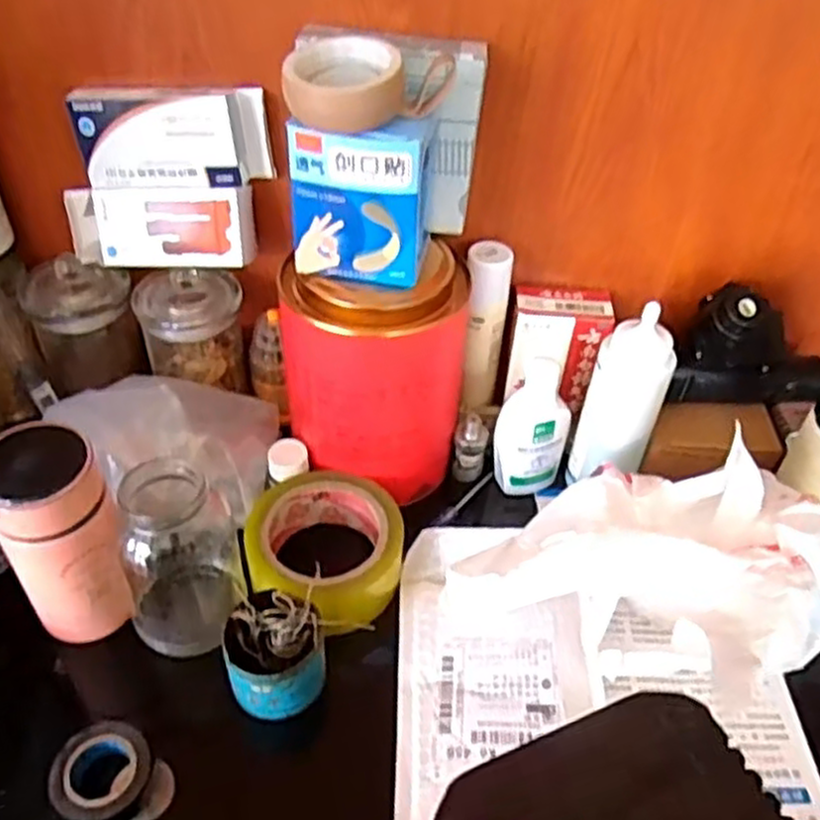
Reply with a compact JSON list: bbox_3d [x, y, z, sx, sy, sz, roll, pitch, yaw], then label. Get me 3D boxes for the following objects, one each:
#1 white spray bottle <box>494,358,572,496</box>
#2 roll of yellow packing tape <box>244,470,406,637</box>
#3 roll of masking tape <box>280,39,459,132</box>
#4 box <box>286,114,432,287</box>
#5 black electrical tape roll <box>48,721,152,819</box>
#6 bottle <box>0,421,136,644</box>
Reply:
[{"bbox_3d":[0.091,0.015,0.570,0.051,0.109,0.031,13,43,11],"label":"white spray bottle"},{"bbox_3d":[-0.058,0.094,0.522,0.109,0.042,0.100,2,42,-2],"label":"roll of yellow packing tape"},{"bbox_3d":[-0.024,-0.174,0.418,0.074,0.031,0.074,19,45,17],"label":"roll of masking tape"},{"bbox_3d":[-0.029,-0.129,0.464,0.081,0.094,0.051,3,42,0],"label":"box"},{"bbox_3d":[-0.170,0.198,0.423,0.050,0.018,0.049,2,42,-2],"label":"black electrical tape roll"},{"bbox_3d":[-0.208,0.078,0.463,0.062,0.136,0.065,2,42,-2],"label":"bottle"}]

